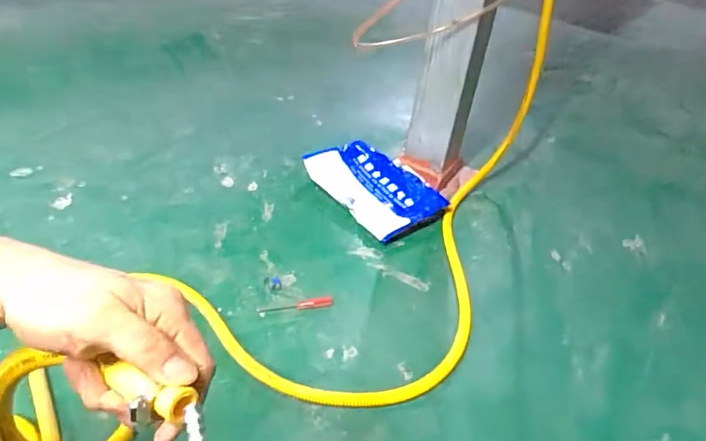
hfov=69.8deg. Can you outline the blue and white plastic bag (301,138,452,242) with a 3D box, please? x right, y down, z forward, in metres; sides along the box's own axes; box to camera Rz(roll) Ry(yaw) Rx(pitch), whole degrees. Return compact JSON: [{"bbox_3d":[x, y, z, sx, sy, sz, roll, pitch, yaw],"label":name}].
[{"bbox_3d":[0.051,-0.074,1.110,0.189,0.064,0.278,-22,45,-33],"label":"blue and white plastic bag"}]

